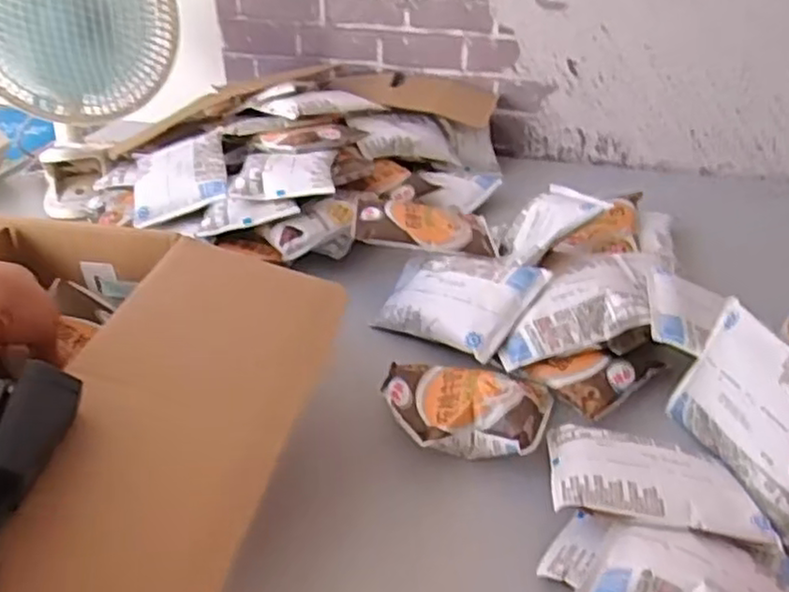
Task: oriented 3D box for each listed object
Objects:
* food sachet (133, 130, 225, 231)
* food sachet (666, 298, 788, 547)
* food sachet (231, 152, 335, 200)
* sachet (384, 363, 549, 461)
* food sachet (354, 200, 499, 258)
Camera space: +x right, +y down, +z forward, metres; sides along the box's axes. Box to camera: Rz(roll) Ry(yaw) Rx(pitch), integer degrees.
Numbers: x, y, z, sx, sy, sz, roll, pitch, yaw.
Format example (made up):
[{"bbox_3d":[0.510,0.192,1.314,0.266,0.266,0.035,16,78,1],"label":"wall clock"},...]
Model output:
[{"bbox_3d":[-0.222,-0.127,0.718,0.094,0.018,0.118,-19,51,-3],"label":"food sachet"},{"bbox_3d":[0.230,0.073,0.446,0.014,0.095,0.129,12,25,-20],"label":"food sachet"},{"bbox_3d":[-0.104,-0.119,0.676,0.091,0.021,0.068,3,35,3],"label":"food sachet"},{"bbox_3d":[0.048,0.074,0.494,0.117,0.032,0.087,9,36,11],"label":"sachet"},{"bbox_3d":[0.029,-0.071,0.662,0.131,0.026,0.093,0,35,-1],"label":"food sachet"}]

